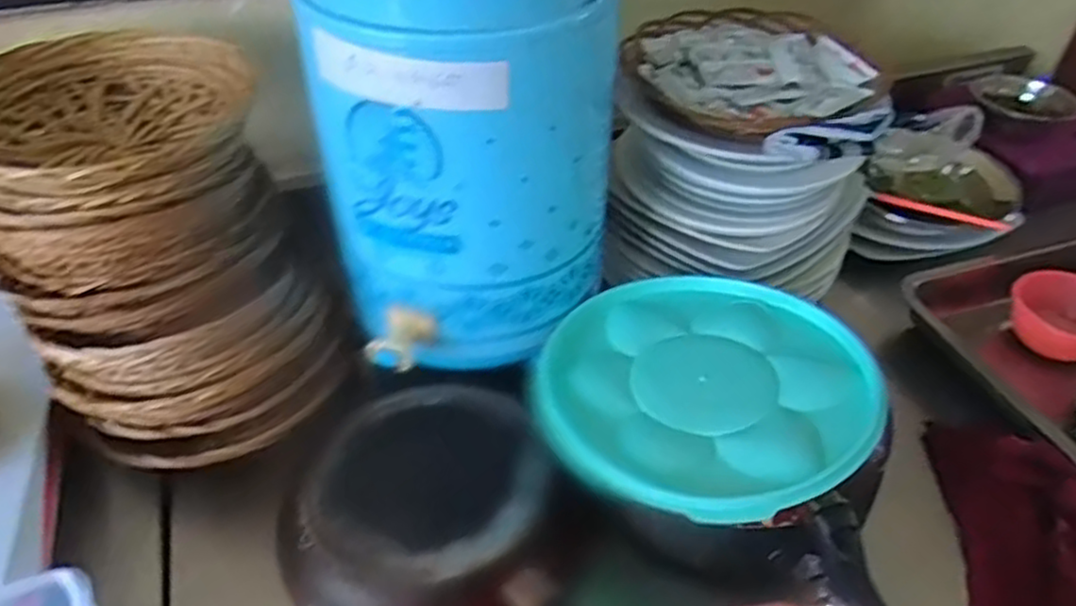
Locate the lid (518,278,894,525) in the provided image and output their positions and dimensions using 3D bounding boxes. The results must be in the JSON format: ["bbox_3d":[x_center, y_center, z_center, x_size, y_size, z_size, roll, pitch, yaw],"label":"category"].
[{"bbox_3d":[0.124,0.059,0.557,0.240,0.034,0.239,-1,43,1],"label":"lid"}]

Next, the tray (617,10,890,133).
[{"bbox_3d":[0.188,-0.215,0.669,0.208,0.022,0.220,-1,43,1],"label":"tray"}]

